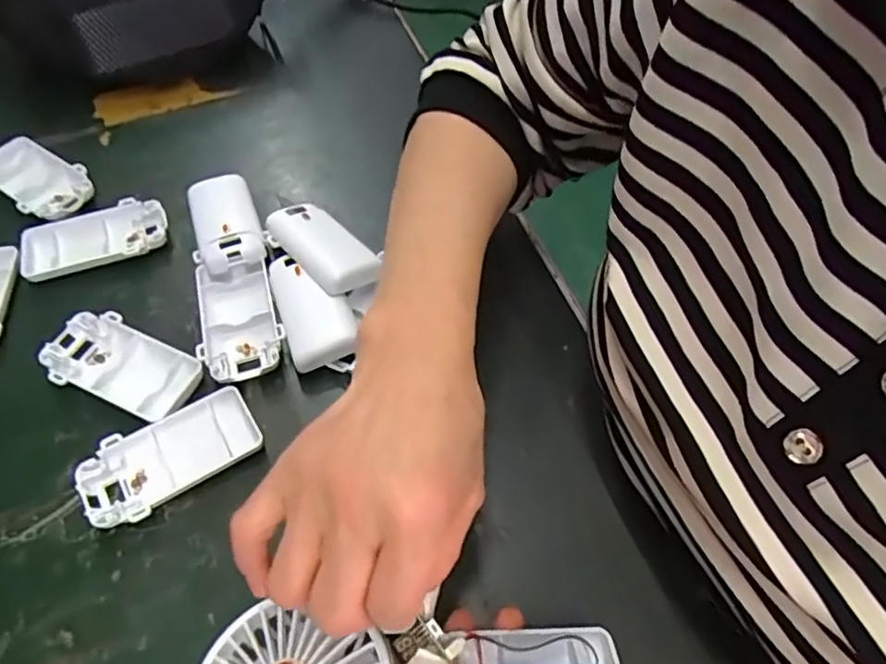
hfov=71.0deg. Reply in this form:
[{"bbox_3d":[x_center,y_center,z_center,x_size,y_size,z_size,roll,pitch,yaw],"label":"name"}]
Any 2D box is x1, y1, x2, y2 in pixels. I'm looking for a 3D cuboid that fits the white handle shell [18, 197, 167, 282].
[{"bbox_3d":[-0.242,-0.065,0.429,0.096,0.015,0.049,-18,59,-13],"label":"white handle shell"}]

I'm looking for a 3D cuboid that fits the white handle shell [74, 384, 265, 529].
[{"bbox_3d":[-0.151,0.071,0.348,0.095,0.016,0.048,-26,61,-18],"label":"white handle shell"}]

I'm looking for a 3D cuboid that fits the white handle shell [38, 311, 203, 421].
[{"bbox_3d":[-0.194,0.020,0.376,0.096,0.013,0.049,17,58,9],"label":"white handle shell"}]

